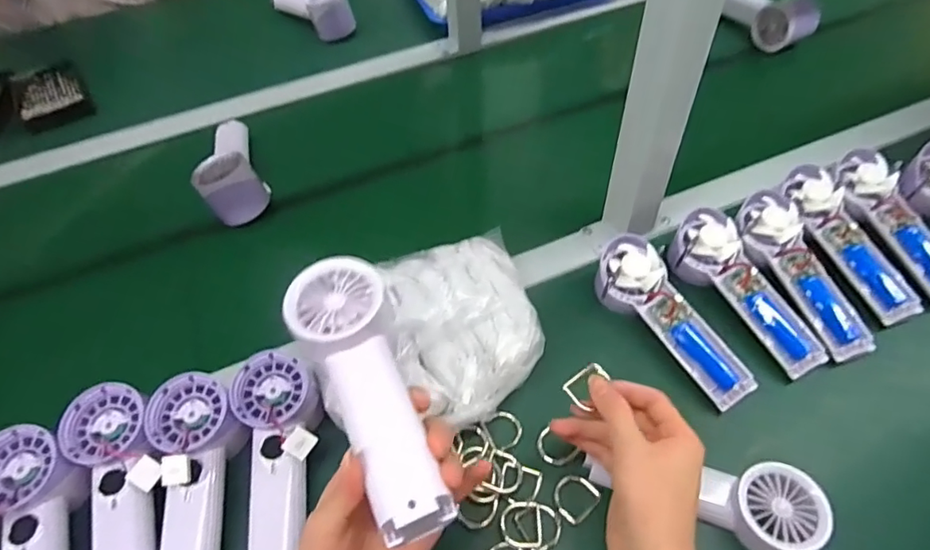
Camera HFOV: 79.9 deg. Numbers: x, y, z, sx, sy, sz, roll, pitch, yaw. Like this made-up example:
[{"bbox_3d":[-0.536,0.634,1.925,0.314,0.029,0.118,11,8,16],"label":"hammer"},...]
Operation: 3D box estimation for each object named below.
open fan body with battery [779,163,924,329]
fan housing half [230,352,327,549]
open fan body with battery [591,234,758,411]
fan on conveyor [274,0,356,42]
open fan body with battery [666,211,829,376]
[{"bbox_3d":[0.379,-0.034,0.555,0.054,0.026,0.175,-16,66,-9],"label":"open fan body with battery"},{"bbox_3d":[-0.146,0.148,0.437,0.067,0.030,0.170,-6,67,-1],"label":"fan housing half"},{"bbox_3d":[0.187,0.043,0.514,0.058,0.045,0.176,-30,69,-18],"label":"open fan body with battery"},{"bbox_3d":[-0.250,-0.437,0.891,0.070,0.062,0.161,-34,57,-21],"label":"fan on conveyor"},{"bbox_3d":[0.264,0.018,0.531,0.058,0.049,0.175,-26,68,-16],"label":"open fan body with battery"}]

